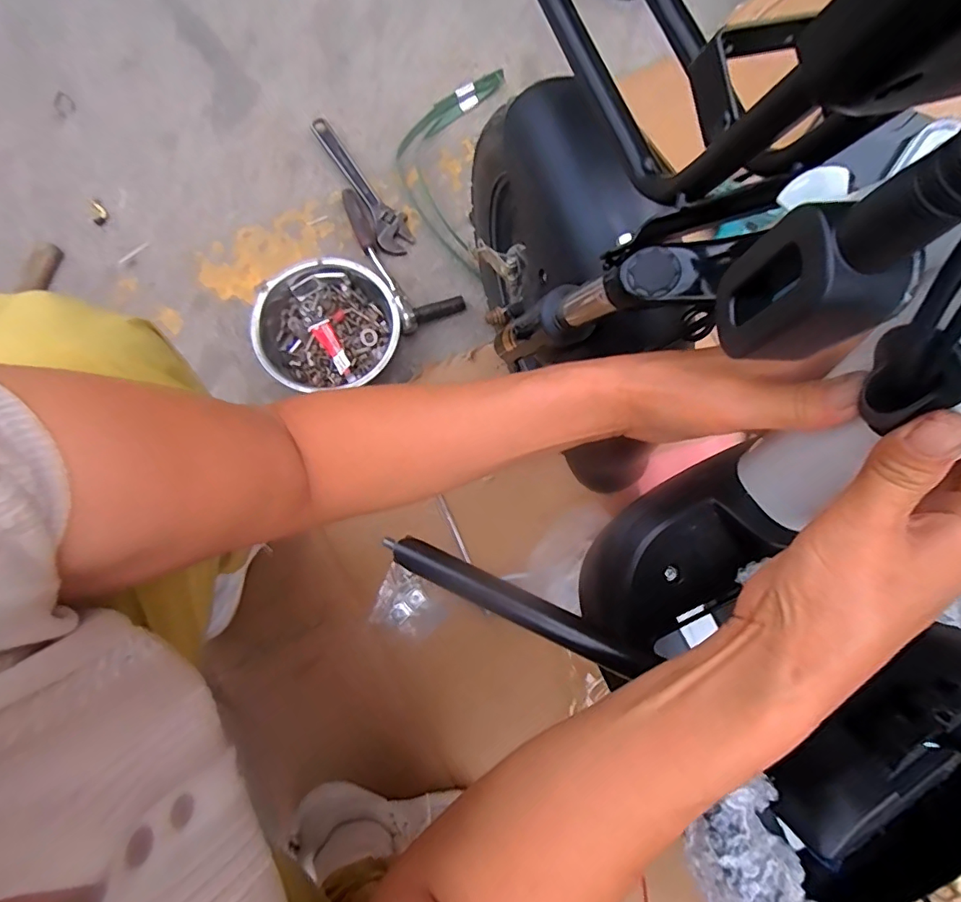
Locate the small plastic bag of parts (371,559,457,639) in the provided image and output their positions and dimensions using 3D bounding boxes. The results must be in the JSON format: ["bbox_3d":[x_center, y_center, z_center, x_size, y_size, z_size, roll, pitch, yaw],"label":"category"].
[{"bbox_3d":[-0.086,0.201,0.669,0.095,0.006,0.074,22,79,4],"label":"small plastic bag of parts"}]

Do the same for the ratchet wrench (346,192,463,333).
[{"bbox_3d":[-0.116,-0.296,0.751,0.100,0.033,0.239,-25,79,-6],"label":"ratchet wrench"}]

